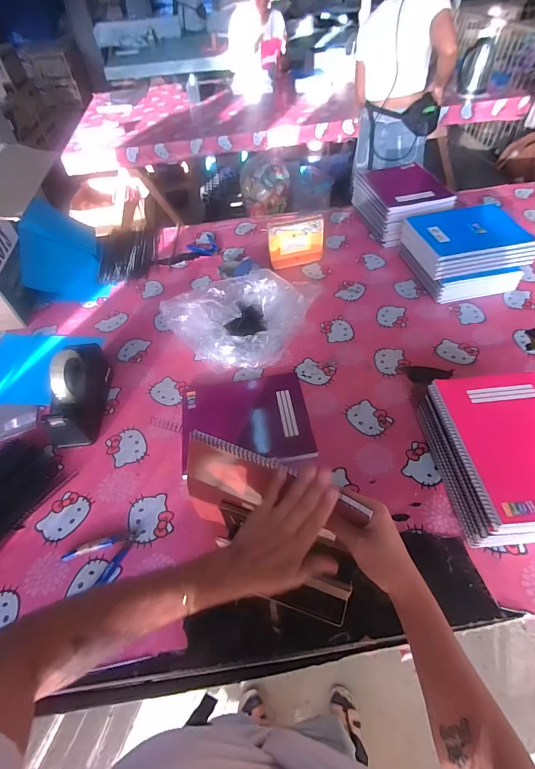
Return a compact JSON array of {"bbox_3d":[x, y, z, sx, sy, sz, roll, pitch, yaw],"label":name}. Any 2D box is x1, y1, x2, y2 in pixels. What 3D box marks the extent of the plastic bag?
[{"bbox_3d":[-0.037,-0.170,0.877,0.358,0.101,0.246,-33,55,-21],"label":"plastic bag"}]

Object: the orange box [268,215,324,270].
[{"bbox_3d":[0.083,-0.409,1.056,0.163,0.111,0.064,-15,51,-7],"label":"orange box"}]

